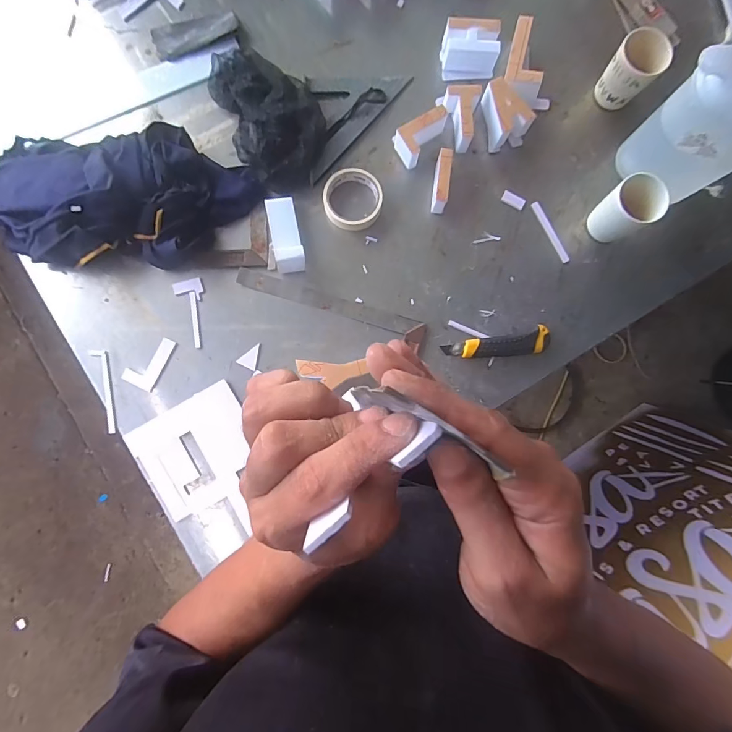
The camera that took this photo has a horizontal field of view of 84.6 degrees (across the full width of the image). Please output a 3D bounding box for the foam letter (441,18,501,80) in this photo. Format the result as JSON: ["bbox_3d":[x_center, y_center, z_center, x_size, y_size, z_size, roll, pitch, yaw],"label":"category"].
[{"bbox_3d":[0.165,-0.504,0.642,0.088,0.044,0.070,6,84,-2],"label":"foam letter"}]

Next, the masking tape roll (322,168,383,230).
[{"bbox_3d":[-0.020,-0.255,0.619,0.089,0.023,0.088,0,84,-3],"label":"masking tape roll"}]

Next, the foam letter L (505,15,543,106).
[{"bbox_3d":[0.255,-0.484,0.644,0.060,0.048,0.123,14,84,-2],"label":"foam letter L"}]

